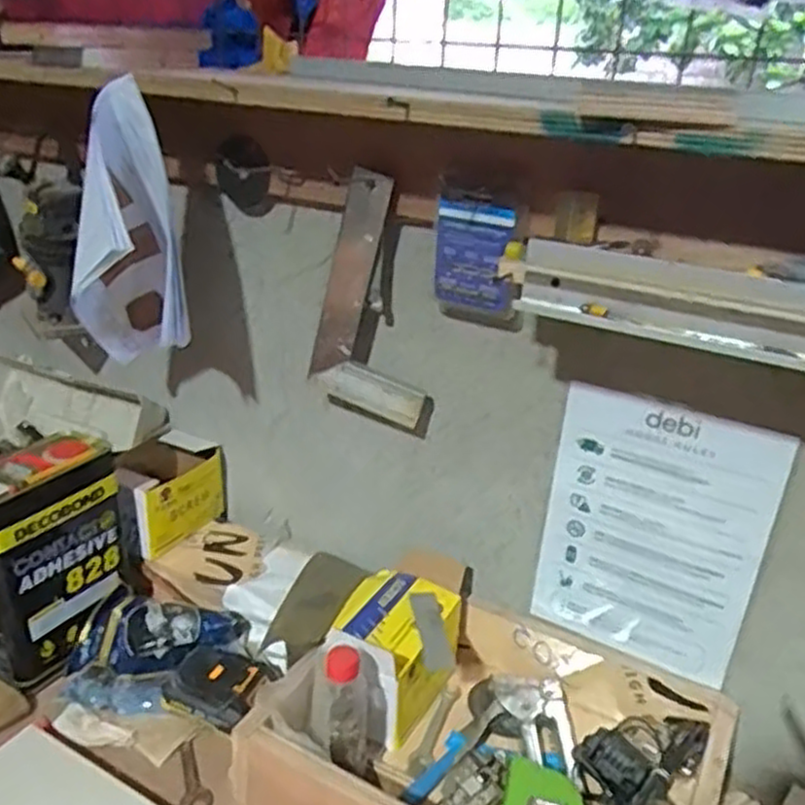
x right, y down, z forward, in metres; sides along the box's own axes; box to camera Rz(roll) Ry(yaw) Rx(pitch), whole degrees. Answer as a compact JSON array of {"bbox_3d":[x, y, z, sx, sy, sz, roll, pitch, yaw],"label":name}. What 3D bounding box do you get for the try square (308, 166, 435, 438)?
[{"bbox_3d":[-0.021,-0.099,0.822,0.144,0.280,0.048,21,28,18],"label":"try square"}]

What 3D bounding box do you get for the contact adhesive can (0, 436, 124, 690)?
[{"bbox_3d":[-0.416,0.184,0.892,0.119,0.238,0.178,23,31,37],"label":"contact adhesive can"}]

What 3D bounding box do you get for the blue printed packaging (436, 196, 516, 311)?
[{"bbox_3d":[0.070,-0.139,0.737,0.077,0.099,0.014,14,26,21],"label":"blue printed packaging"}]

